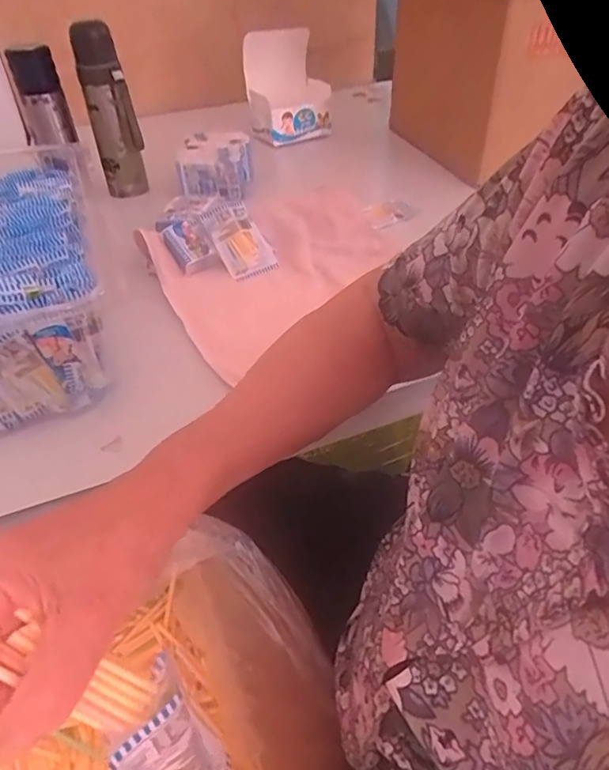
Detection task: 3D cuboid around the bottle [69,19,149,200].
[{"bbox_3d":[-0.307,-0.427,0.854,0.072,0.241,0.079,-13,43,-13],"label":"bottle"}]

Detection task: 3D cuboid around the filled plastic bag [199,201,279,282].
[{"bbox_3d":[-0.085,-0.191,0.701,0.066,0.019,0.104,-25,86,-20],"label":"filled plastic bag"}]

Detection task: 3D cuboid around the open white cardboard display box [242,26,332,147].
[{"bbox_3d":[-0.030,-0.595,1.068,0.154,0.179,0.115,-24,46,-23],"label":"open white cardboard display box"}]

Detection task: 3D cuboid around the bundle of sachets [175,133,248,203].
[{"bbox_3d":[-0.150,-0.376,0.911,0.111,0.067,0.152,-2,42,-1],"label":"bundle of sachets"}]

